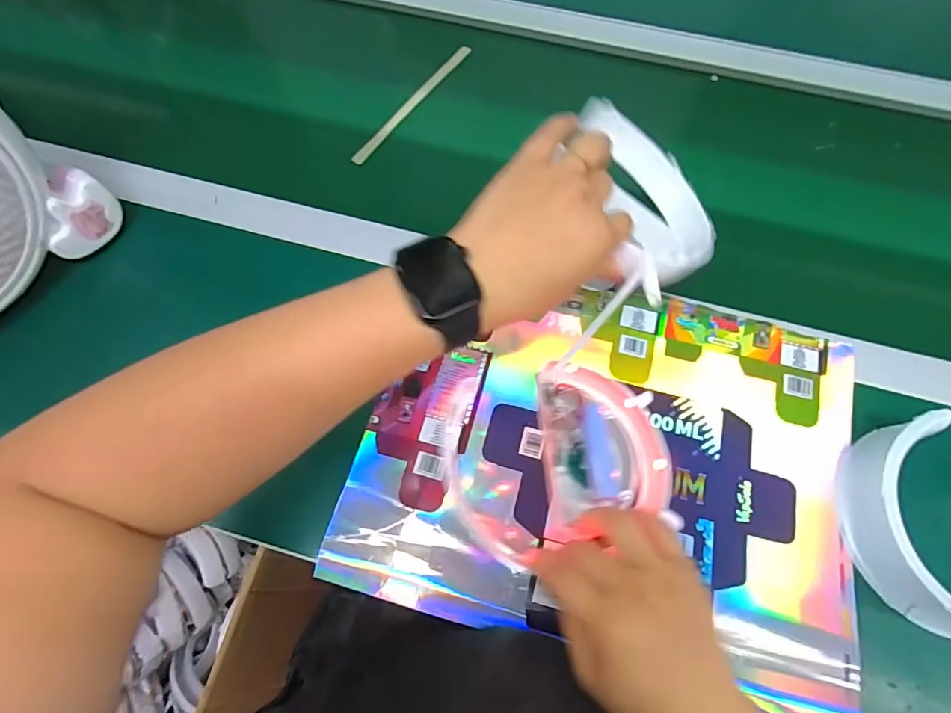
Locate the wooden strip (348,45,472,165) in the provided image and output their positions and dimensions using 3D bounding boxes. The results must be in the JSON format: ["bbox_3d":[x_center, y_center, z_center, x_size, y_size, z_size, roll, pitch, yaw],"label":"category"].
[{"bbox_3d":[-0.065,-0.277,0.532,0.017,0.005,0.203,31,71,12],"label":"wooden strip"}]

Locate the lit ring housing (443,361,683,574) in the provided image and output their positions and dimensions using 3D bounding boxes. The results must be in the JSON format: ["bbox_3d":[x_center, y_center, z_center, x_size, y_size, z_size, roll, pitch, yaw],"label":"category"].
[{"bbox_3d":[0.059,0.072,0.356,0.161,0.039,0.134,-5,68,-2],"label":"lit ring housing"}]

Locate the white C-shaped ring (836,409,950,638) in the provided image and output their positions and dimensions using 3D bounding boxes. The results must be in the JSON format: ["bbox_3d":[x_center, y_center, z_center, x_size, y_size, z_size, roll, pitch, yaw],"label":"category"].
[{"bbox_3d":[0.337,0.123,0.339,0.138,0.060,0.129,0,68,0],"label":"white C-shaped ring"}]

